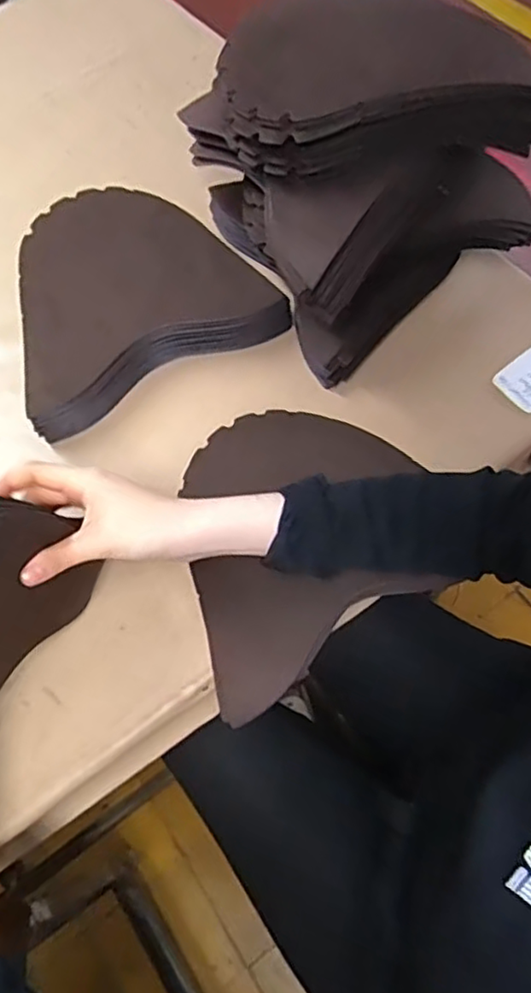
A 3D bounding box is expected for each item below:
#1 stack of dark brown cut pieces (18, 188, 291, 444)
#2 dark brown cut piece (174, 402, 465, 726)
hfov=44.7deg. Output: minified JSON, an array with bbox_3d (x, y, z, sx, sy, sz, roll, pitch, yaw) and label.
[{"bbox_3d":[-0.131,-0.198,0.629,0.246,0.080,0.201,-24,67,-9],"label":"stack of dark brown cut pieces"},{"bbox_3d":[0.037,0.036,0.532,0.193,0.038,0.242,-11,65,-3],"label":"dark brown cut piece"}]

